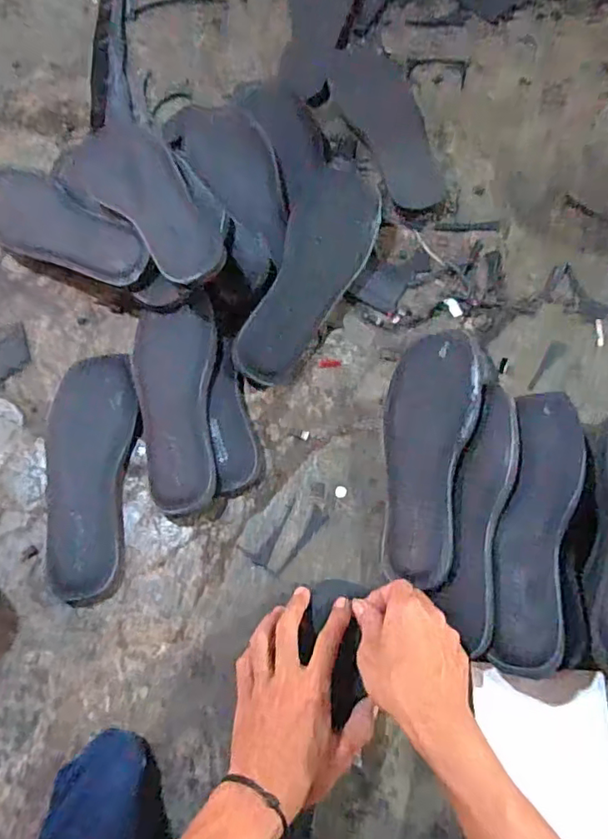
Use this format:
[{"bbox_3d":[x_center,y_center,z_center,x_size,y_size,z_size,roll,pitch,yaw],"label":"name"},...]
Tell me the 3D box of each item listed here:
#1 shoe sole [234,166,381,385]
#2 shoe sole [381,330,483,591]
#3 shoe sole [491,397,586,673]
[{"bbox_3d":[0.014,-0.169,0.619,0.094,0.036,0.277,18,73,8],"label":"shoe sole"},{"bbox_3d":[0.113,0.032,0.517,0.086,0.010,0.230,2,76,31],"label":"shoe sole"},{"bbox_3d":[0.202,0.091,0.479,0.059,0.009,0.239,7,72,25],"label":"shoe sole"}]

